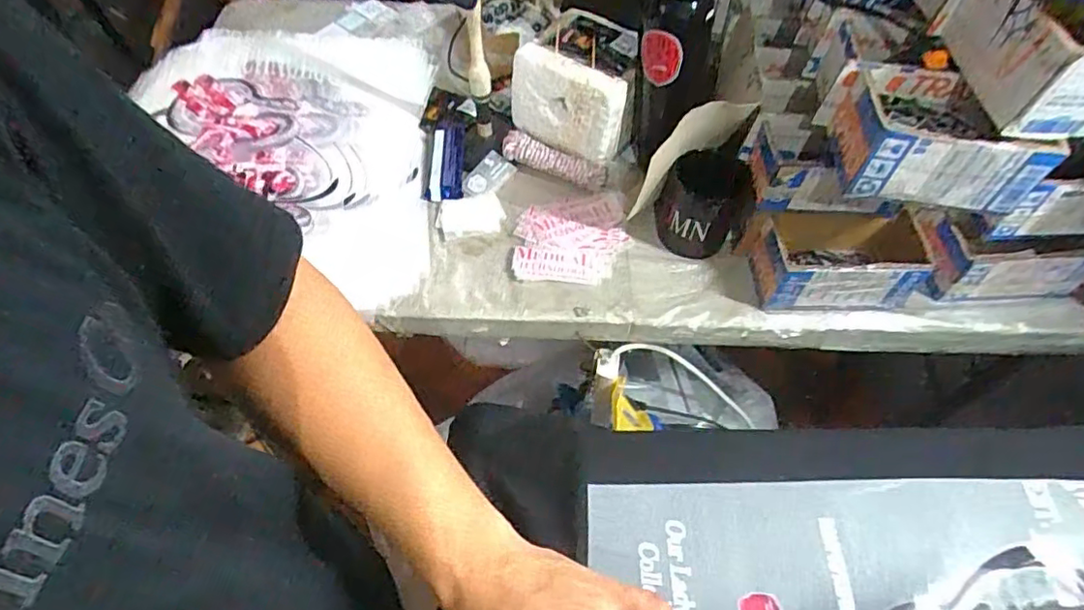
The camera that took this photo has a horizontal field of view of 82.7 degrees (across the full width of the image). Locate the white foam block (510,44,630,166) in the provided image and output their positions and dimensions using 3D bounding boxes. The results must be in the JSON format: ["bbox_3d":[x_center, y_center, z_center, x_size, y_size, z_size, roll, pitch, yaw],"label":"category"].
[{"bbox_3d":[0.026,-0.241,0.755,0.145,0.119,0.042,25,59,13],"label":"white foam block"}]

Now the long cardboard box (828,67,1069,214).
[{"bbox_3d":[0.341,-0.145,0.539,0.149,0.065,0.101,4,56,-1],"label":"long cardboard box"}]

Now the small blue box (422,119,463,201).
[{"bbox_3d":[-0.123,-0.182,0.772,0.046,0.021,0.126,-1,57,-4],"label":"small blue box"}]

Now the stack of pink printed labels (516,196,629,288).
[{"bbox_3d":[0.033,-0.080,0.718,0.128,0.012,0.127,0,56,-3],"label":"stack of pink printed labels"}]

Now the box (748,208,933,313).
[{"bbox_3d":[0.314,-0.052,0.671,0.149,0.087,0.099,2,56,-2],"label":"box"}]

